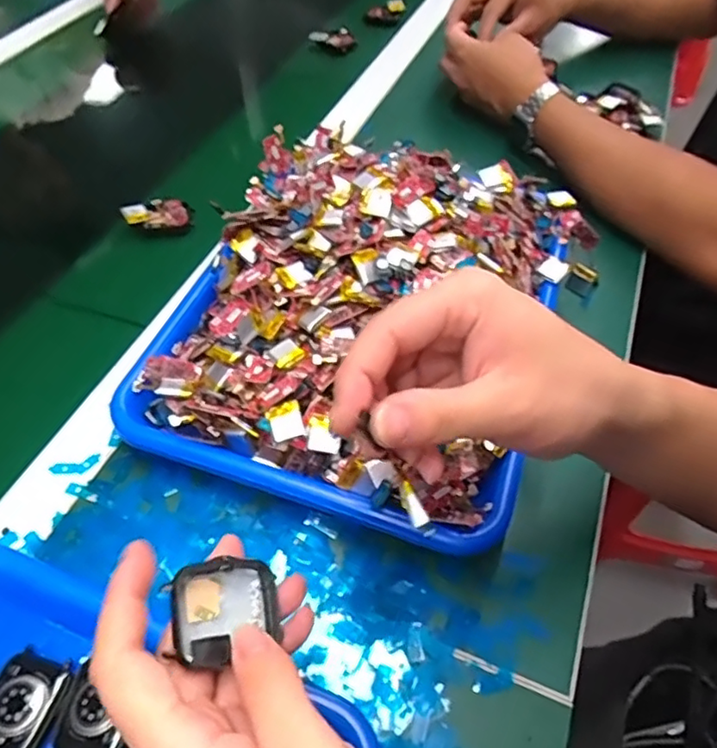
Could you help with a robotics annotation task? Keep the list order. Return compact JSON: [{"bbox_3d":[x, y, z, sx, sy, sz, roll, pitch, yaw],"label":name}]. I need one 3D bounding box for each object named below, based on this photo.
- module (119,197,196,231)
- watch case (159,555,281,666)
[{"bbox_3d":[-0.177,-0.142,0.529,0.056,0.016,0.032,-5,53,-6],"label":"module"},{"bbox_3d":[-0.054,0.093,0.236,0.044,0.007,0.037,5,67,-41],"label":"watch case"}]

